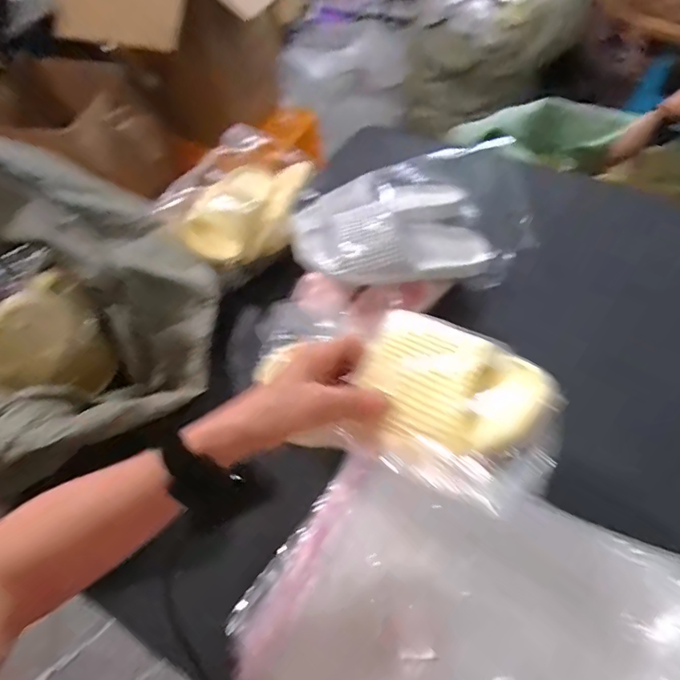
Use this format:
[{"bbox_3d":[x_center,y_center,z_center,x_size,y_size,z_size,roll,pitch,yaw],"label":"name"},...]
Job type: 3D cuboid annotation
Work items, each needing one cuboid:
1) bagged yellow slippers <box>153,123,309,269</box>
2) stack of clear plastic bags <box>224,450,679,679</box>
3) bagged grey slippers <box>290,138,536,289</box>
[{"bbox_3d":[-0.139,-0.247,0.778,0.119,0.137,0.317,20,58,19],"label":"bagged yellow slippers"},{"bbox_3d":[0.128,0.284,0.478,0.412,0.037,0.306,22,68,18],"label":"stack of clear plastic bags"},{"bbox_3d":[0.110,-0.181,0.719,0.355,0.104,0.223,-17,54,-7],"label":"bagged grey slippers"}]

